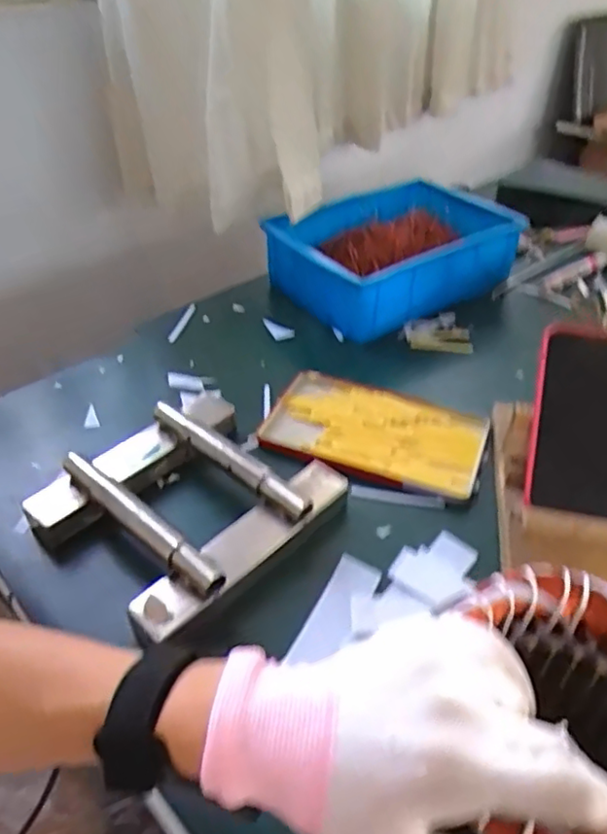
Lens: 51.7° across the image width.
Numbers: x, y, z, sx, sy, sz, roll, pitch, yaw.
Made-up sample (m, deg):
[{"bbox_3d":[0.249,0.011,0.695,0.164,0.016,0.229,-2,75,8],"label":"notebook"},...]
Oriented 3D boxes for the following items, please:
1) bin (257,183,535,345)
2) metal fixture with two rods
[{"bbox_3d":[0.108,-0.205,0.789,0.278,0.087,0.190,-28,47,-29],"label":"bin"},{"bbox_3d":[-0.090,0.060,0.502,0.175,0.041,0.191,30,48,30],"label":"metal fixture with two rods"}]

